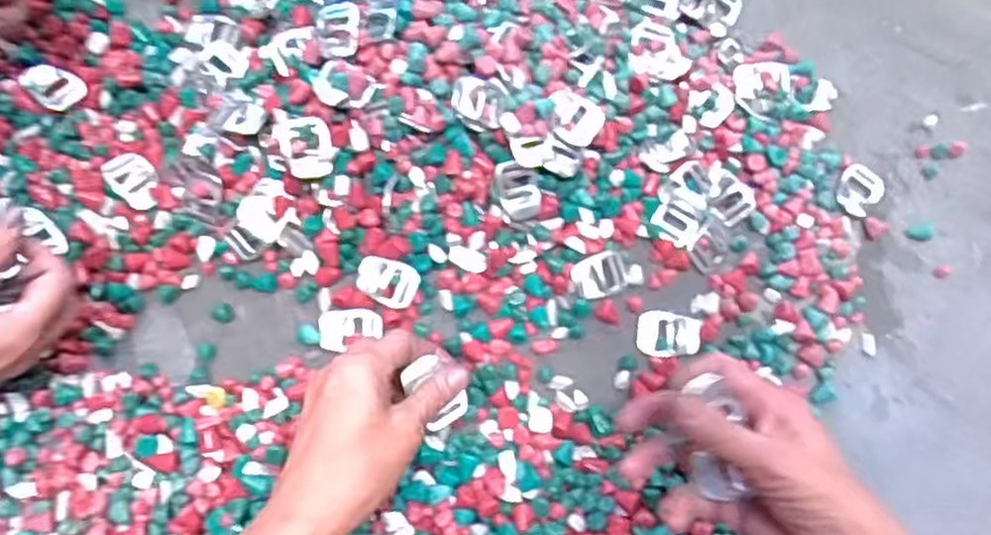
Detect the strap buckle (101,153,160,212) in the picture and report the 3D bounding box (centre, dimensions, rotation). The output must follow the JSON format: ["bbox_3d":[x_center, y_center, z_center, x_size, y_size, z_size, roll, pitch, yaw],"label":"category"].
[{"bbox_3d":[-0.245,-0.058,0.510,0.029,0.004,0.040,-28,93,-27],"label":"strap buckle"}]

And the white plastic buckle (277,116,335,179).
[{"bbox_3d":[-0.122,-0.079,0.488,0.032,0.009,0.041,-13,75,-6],"label":"white plastic buckle"}]

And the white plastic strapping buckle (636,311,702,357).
[{"bbox_3d":[0.118,0.045,0.511,0.042,0.004,0.030,0,74,-2],"label":"white plastic strapping buckle"}]

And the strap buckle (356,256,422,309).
[{"bbox_3d":[-0.072,0.010,0.503,0.041,0.005,0.030,17,98,-2],"label":"strap buckle"}]

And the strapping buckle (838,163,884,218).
[{"bbox_3d":[0.265,-0.057,0.549,0.031,0.009,0.041,40,76,9],"label":"strapping buckle"}]

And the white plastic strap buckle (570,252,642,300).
[{"bbox_3d":[0.077,0.004,0.514,0.046,0.008,0.028,-20,76,-8],"label":"white plastic strap buckle"}]

